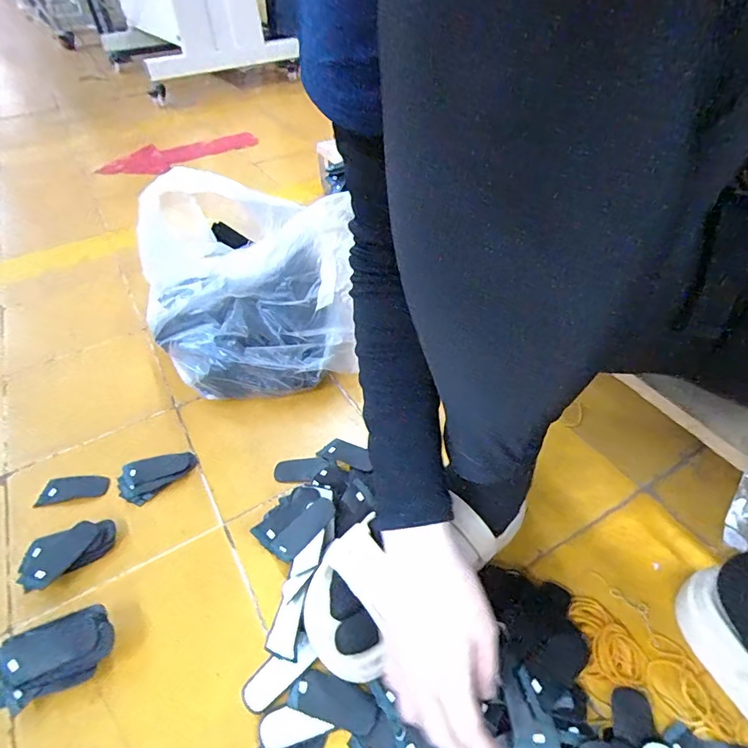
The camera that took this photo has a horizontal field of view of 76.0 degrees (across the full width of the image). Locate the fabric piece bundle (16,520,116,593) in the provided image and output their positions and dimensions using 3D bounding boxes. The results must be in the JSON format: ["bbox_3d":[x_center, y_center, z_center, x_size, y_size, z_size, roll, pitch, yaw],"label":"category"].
[{"bbox_3d":[-0.307,0.179,0.482,0.087,0.018,0.047,-26,47,-23],"label":"fabric piece bundle"}]

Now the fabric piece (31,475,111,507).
[{"bbox_3d":[-0.344,0.131,0.550,0.072,0.005,0.033,-7,52,-14],"label":"fabric piece"}]

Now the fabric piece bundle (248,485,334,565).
[{"bbox_3d":[-0.081,0.149,0.493,0.064,0.029,0.078,33,54,33],"label":"fabric piece bundle"}]

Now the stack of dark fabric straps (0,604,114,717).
[{"bbox_3d":[-0.269,0.238,0.403,0.091,0.038,0.049,-21,46,-18],"label":"stack of dark fabric straps"}]

